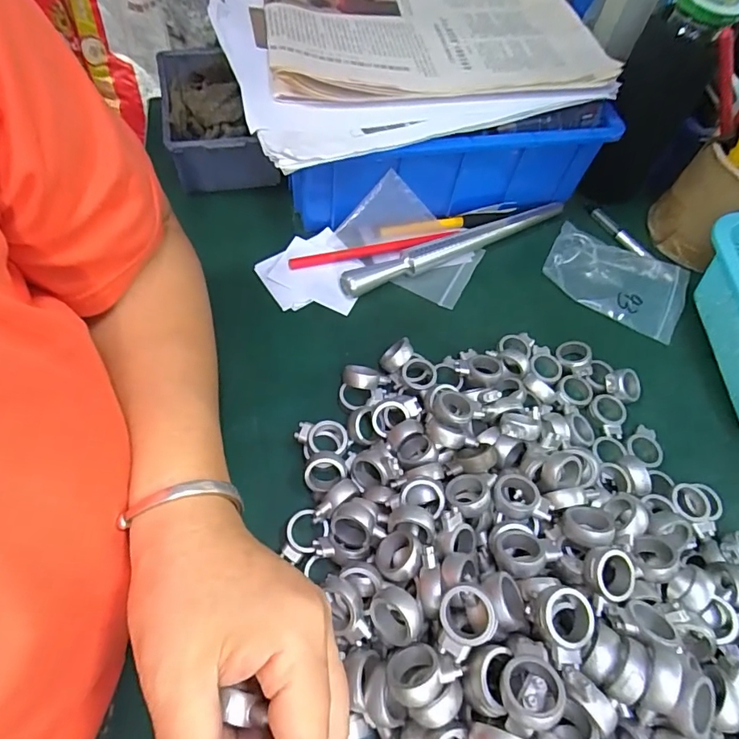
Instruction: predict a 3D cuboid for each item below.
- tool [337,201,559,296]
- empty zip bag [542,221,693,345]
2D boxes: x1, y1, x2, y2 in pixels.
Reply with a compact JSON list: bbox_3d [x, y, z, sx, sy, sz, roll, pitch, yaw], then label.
[{"bbox_3d":[0.080,-0.112,0.415,0.230,0.020,0.018,-25,65,-17],"label":"tool"},{"bbox_3d":[0.218,-0.078,0.413,0.122,0.010,0.077,25,69,5],"label":"empty zip bag"}]

